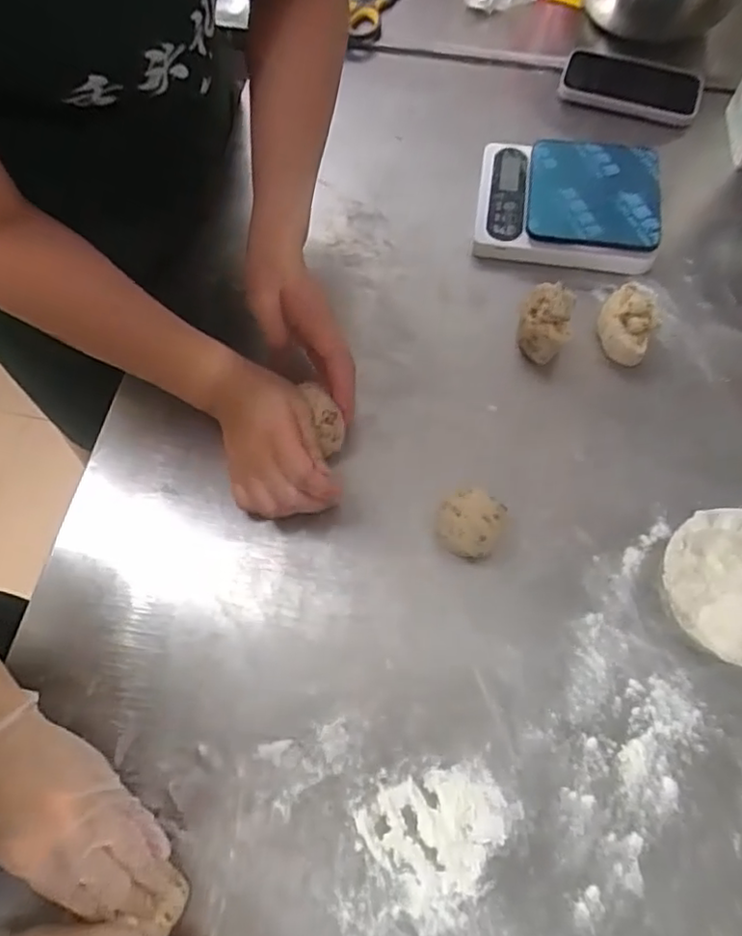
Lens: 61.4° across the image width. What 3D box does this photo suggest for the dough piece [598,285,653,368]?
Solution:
[{"bbox_3d":[0.229,-0.130,0.561,0.045,0.051,0.063,23,68,11],"label":"dough piece"}]

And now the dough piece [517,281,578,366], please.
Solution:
[{"bbox_3d":[0.155,-0.130,0.558,0.041,0.055,0.057,11,66,6],"label":"dough piece"}]

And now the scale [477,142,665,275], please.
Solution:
[{"bbox_3d":[0.194,-0.260,0.622,0.172,0.046,0.133,11,66,6],"label":"scale"}]

